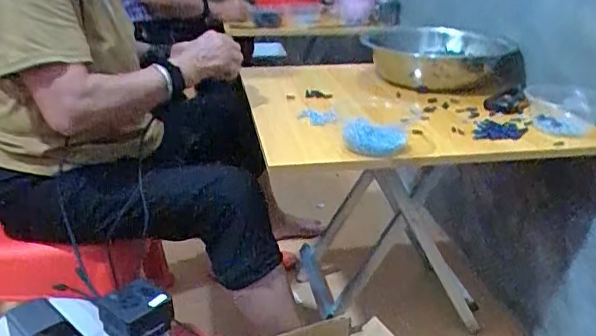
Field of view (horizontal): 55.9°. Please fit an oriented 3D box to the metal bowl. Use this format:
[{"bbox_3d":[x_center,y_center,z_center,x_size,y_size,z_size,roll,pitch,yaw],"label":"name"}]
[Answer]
[{"bbox_3d":[0.341,-0.260,1.316,0.344,0.102,0.334,8,25,16],"label":"metal bowl"}]

